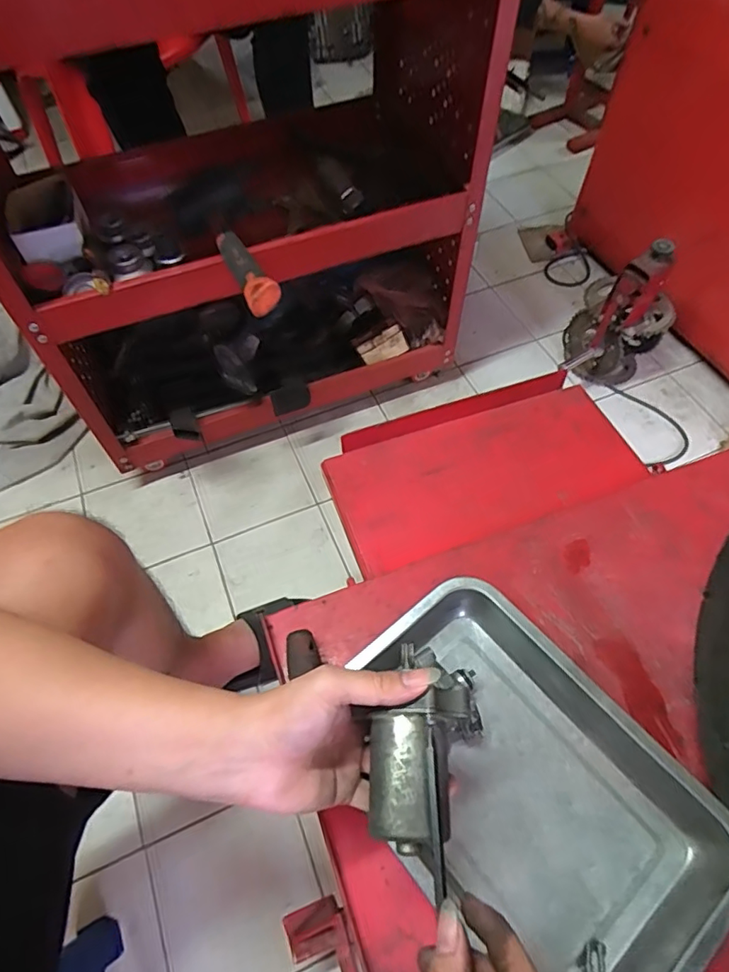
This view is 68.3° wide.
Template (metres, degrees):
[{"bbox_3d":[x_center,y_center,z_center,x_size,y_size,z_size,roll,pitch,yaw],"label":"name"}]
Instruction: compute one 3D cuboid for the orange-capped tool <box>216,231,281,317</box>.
[{"bbox_3d":[-0.148,-0.274,0.682,0.043,0.047,0.165,-20,60,-12],"label":"orange-capped tool"}]

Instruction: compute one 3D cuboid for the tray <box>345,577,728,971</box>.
[{"bbox_3d":[0.123,0.245,0.444,0.215,0.054,0.308,-37,65,-20],"label":"tray"}]

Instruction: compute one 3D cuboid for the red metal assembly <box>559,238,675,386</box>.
[{"bbox_3d":[0.487,-0.317,1.024,0.166,0.297,0.178,26,62,16],"label":"red metal assembly"}]

